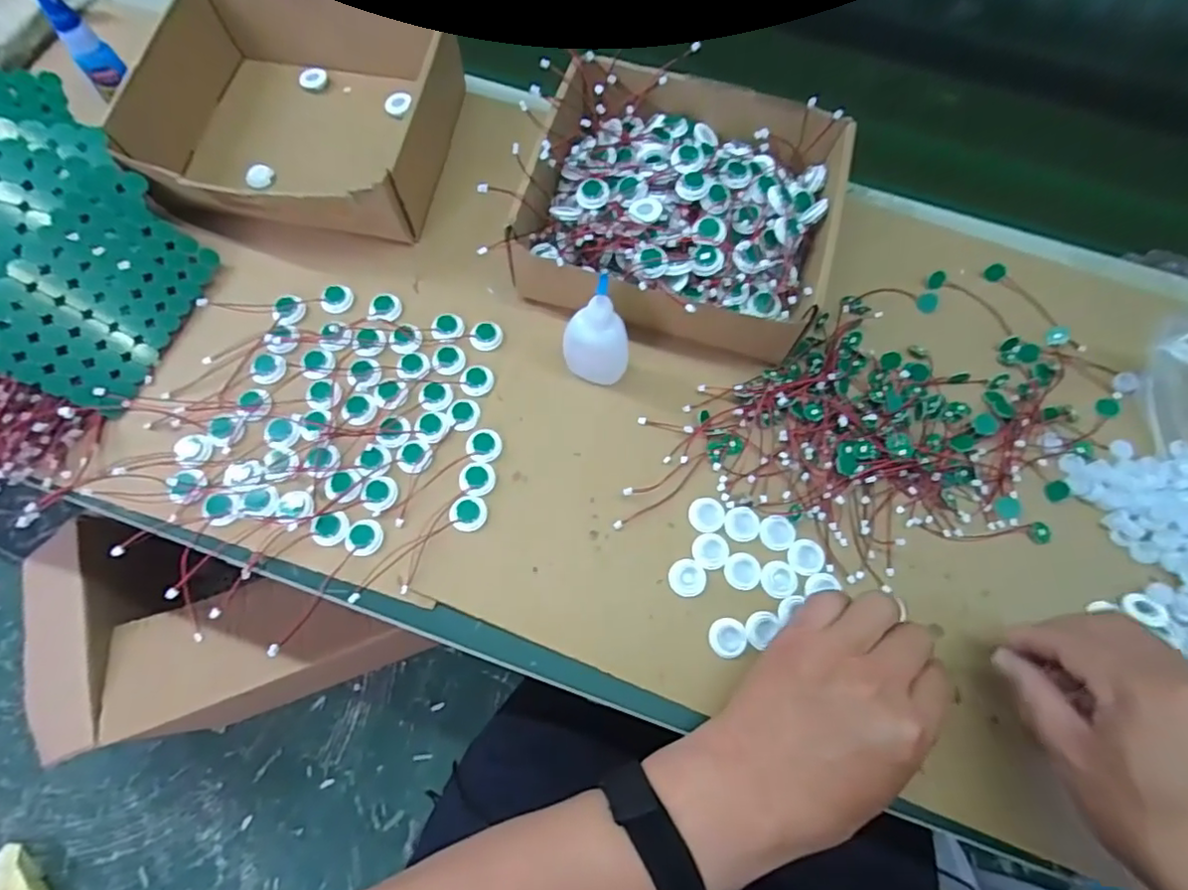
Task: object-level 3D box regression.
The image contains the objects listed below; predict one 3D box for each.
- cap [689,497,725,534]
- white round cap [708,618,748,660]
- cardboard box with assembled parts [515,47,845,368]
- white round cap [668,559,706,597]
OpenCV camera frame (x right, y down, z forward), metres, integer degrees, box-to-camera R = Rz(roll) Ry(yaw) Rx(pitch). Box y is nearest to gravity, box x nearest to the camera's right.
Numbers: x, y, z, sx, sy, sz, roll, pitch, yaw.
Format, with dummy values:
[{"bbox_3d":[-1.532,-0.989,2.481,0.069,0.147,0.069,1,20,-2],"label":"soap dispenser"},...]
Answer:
[{"bbox_3d":[0.074,0.046,0.389,0.022,0.004,0.023,1,70,-2],"label":"cap"},{"bbox_3d":[0.082,0.118,0.363,0.022,0.004,0.023,1,70,-2],"label":"white round cap"},{"bbox_3d":[0.061,-0.172,0.432,0.211,0.064,0.204,17,71,4],"label":"cardboard box with assembled parts"},{"bbox_3d":[0.059,0.084,0.375,0.023,0.004,0.023,1,70,-2],"label":"white round cap"}]

